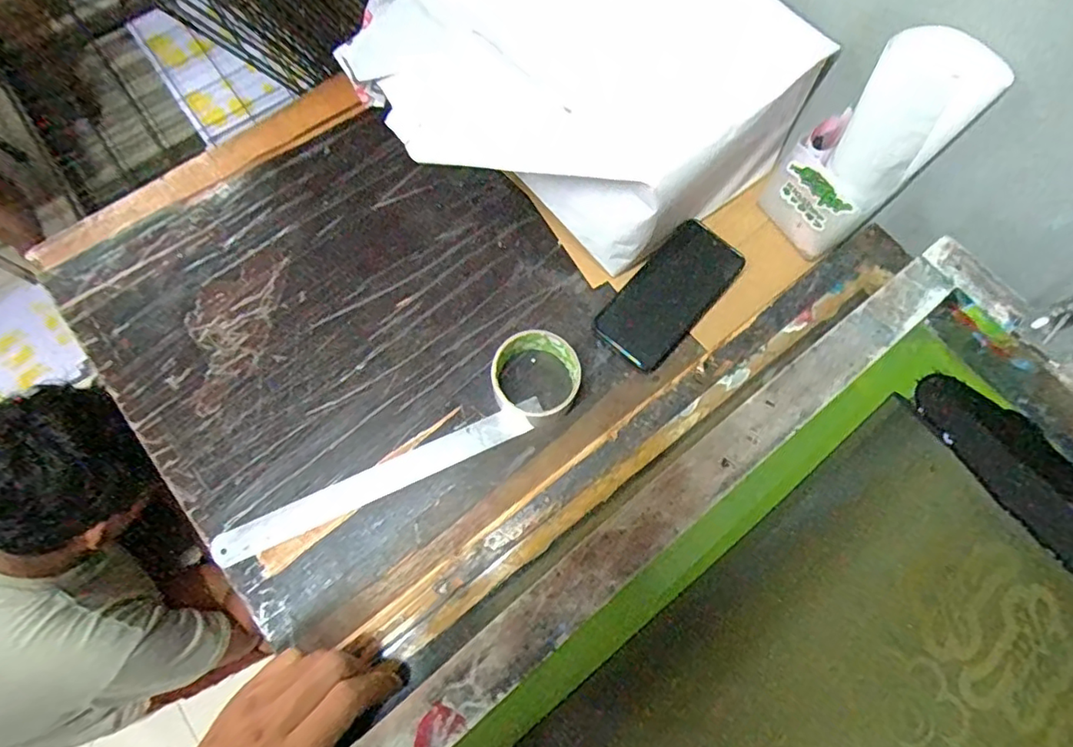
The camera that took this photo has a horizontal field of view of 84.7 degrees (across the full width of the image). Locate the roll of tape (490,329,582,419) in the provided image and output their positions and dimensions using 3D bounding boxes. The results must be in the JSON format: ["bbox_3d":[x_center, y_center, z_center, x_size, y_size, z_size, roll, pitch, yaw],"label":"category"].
[{"bbox_3d":[0.001,0.003,0.562,0.080,0.045,0.078,0,72,-1],"label":"roll of tape"}]

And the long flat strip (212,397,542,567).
[{"bbox_3d":[-0.144,0.101,0.559,0.319,0.005,0.029,-24,75,-8],"label":"long flat strip"}]

